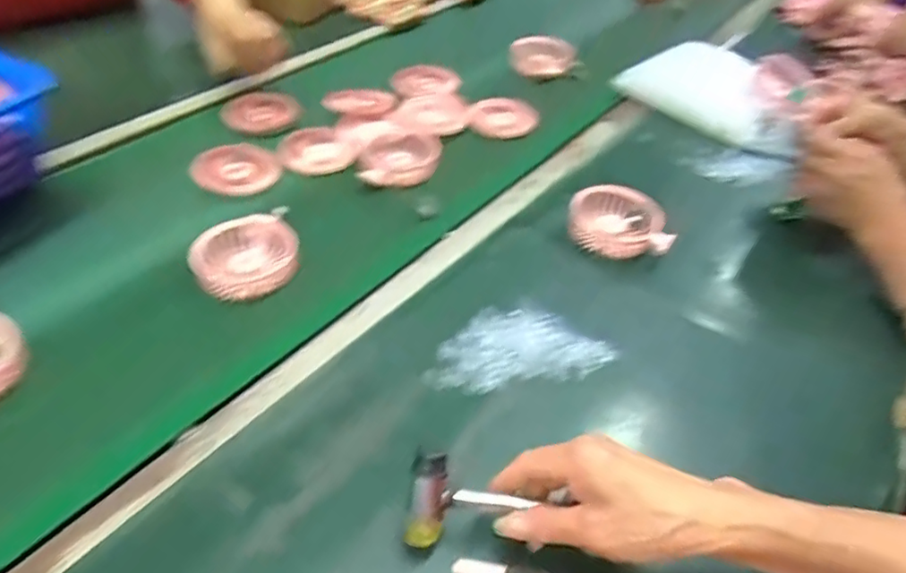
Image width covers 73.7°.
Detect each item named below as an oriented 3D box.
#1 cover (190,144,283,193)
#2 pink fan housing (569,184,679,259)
[{"bbox_3d":[-0.246,-0.134,0.688,0.094,0.024,0.060,4,44,-1],"label":"cover"},{"bbox_3d":[0.179,-0.069,0.649,0.104,0.035,0.082,11,44,5],"label":"pink fan housing"}]

